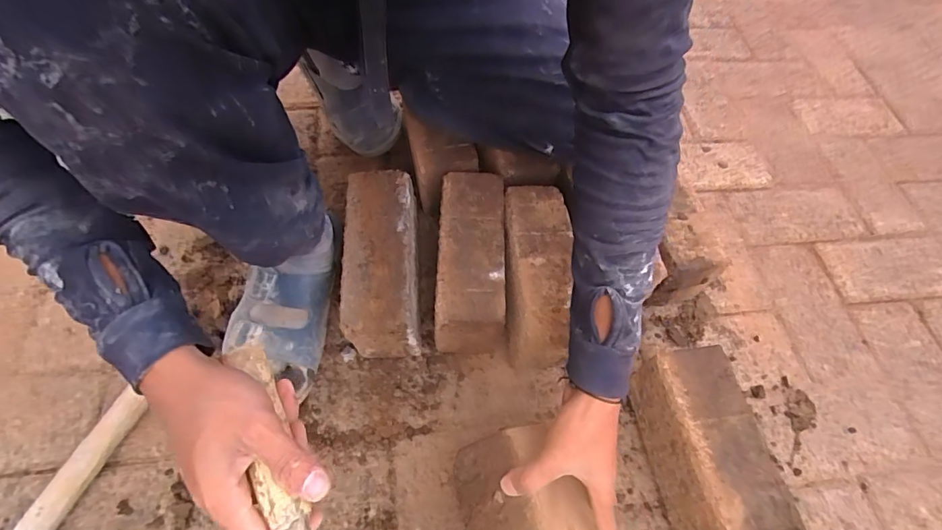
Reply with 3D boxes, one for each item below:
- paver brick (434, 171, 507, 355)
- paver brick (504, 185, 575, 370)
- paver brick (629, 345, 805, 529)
[{"bbox_3d":[-0.003,-0.002,0.576,0.079,0.111,0.208,1,60,-5],"label":"paver brick"},{"bbox_3d":[0.080,0.013,0.576,0.085,0.108,0.212,4,59,-4],"label":"paver brick"},{"bbox_3d":[0.241,0.204,0.482,0.086,0.112,0.208,-9,61,-9],"label":"paver brick"}]

